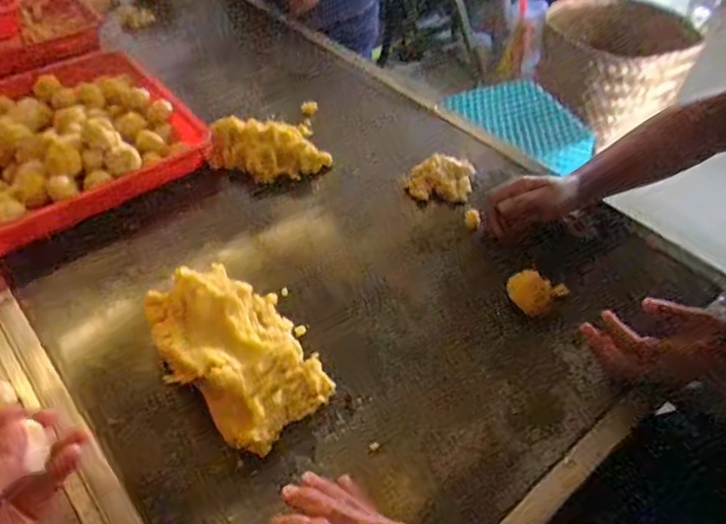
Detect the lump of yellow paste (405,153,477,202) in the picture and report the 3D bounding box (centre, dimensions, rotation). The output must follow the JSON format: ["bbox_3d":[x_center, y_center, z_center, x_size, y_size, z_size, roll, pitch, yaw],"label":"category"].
[{"bbox_3d":[0.097,-0.106,0.695,0.075,0.029,0.066,13,49,10],"label":"lump of yellow paste"}]

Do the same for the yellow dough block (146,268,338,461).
[{"bbox_3d":[-0.113,0.075,0.500,0.128,0.099,0.168,-23,53,-20],"label":"yellow dough block"}]

